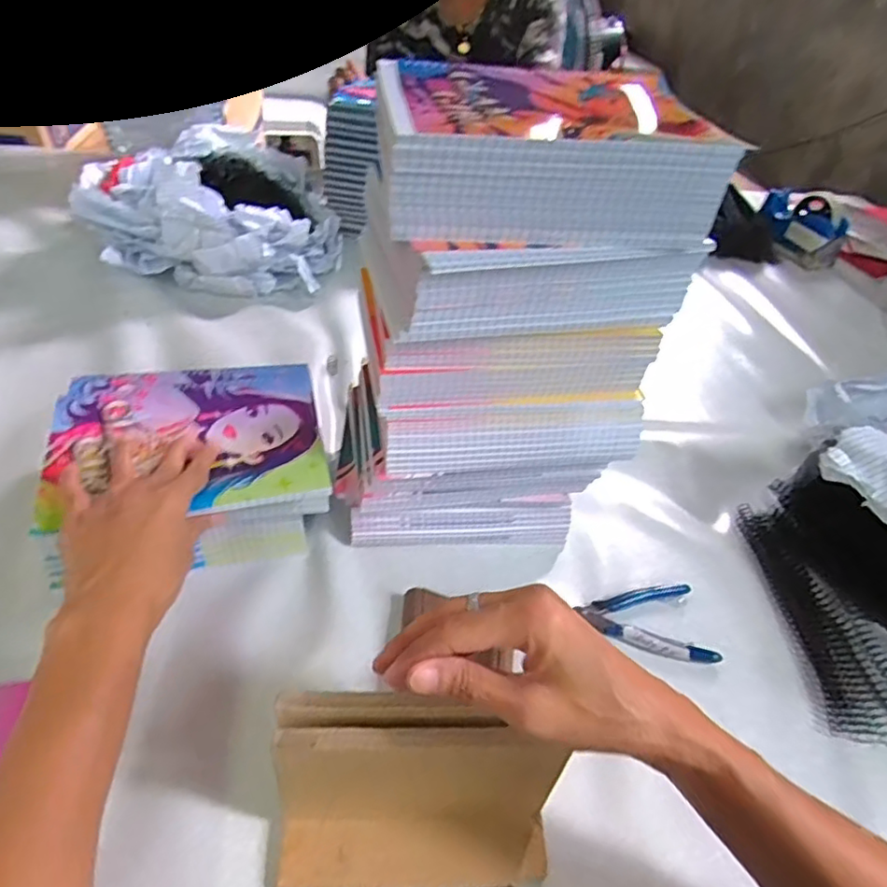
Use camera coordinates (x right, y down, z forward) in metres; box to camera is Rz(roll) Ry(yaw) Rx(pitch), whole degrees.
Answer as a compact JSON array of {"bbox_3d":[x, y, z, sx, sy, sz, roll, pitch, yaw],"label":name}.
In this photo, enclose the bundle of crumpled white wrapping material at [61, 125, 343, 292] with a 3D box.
[{"bbox_3d":[-0.332,-0.336,0.838,0.304,0.145,0.289,-13,46,-20],"label":"bundle of crumpled white wrapping material"}]

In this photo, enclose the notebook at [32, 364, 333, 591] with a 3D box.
[{"bbox_3d":[-0.196,-0.003,0.466,0.195,0.010,0.191,-7,44,-14],"label":"notebook"}]

